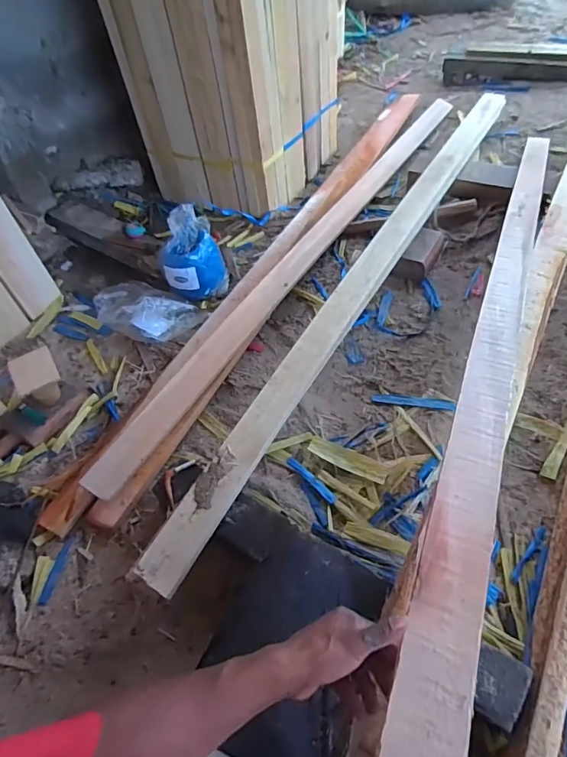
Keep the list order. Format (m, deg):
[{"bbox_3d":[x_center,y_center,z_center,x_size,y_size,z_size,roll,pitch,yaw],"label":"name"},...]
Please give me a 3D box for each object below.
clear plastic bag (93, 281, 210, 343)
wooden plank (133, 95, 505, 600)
[{"bbox_3d":[-0.406,-0.211,1.317,0.324,0.088,0.193,26,58,21],"label":"clear plastic bag"},{"bbox_3d":[0.259,-0.318,1.182,0.097,0.032,1.855,30,62,11],"label":"wooden plank"}]

